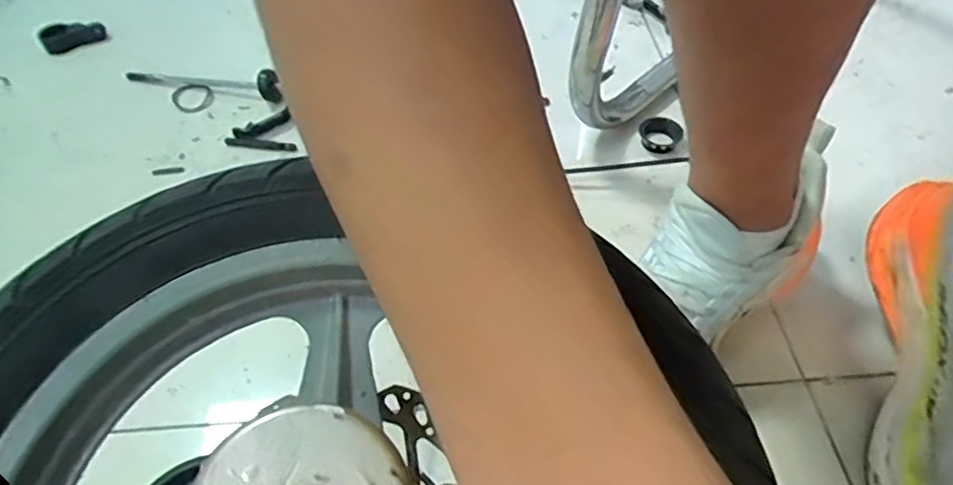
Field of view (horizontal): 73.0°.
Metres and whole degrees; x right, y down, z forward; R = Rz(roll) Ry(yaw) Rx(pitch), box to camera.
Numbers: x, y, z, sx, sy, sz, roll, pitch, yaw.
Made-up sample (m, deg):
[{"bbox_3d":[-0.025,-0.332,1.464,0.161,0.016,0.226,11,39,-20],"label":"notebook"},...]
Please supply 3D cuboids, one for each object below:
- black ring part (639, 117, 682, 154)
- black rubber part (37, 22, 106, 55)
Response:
[{"bbox_3d":[0.177,-0.104,0.626,0.036,0.016,0.040,-48,59,2],"label":"black ring part"},{"bbox_3d":[-0.453,-0.235,0.721,0.065,0.025,0.029,-25,54,-18],"label":"black rubber part"}]

